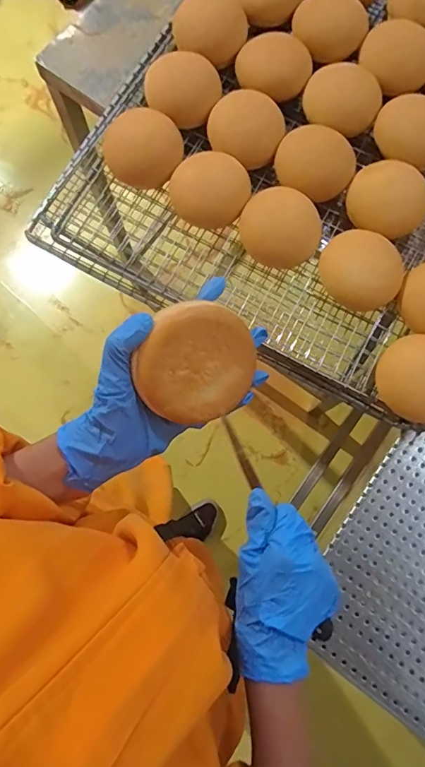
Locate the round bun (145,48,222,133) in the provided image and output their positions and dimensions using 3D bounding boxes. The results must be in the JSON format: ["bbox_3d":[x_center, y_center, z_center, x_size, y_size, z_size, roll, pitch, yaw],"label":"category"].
[{"bbox_3d":[-0.038,-0.379,0.600,0.097,0.061,0.081,-2,79,-2],"label":"round bun"}]

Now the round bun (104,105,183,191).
[{"bbox_3d":[-0.088,-0.297,0.583,0.093,0.058,0.090,0,79,-1],"label":"round bun"}]

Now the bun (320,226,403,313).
[{"bbox_3d":[0.176,-0.132,0.559,0.099,0.054,0.077,40,81,6],"label":"bun"}]

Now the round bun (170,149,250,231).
[{"bbox_3d":[-0.003,-0.238,0.571,0.095,0.049,0.080,30,80,4],"label":"round bun"}]

